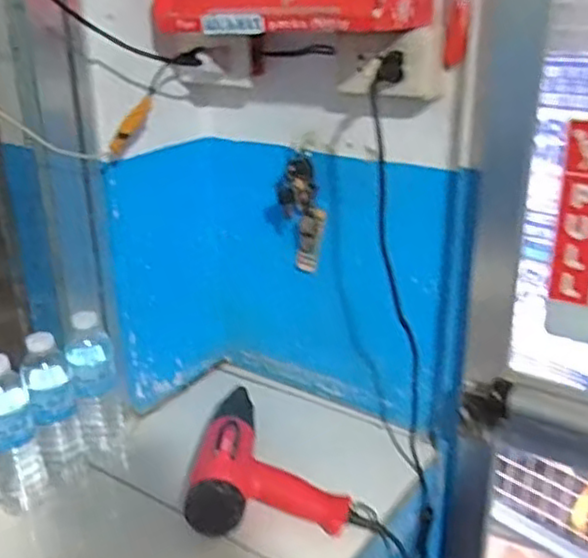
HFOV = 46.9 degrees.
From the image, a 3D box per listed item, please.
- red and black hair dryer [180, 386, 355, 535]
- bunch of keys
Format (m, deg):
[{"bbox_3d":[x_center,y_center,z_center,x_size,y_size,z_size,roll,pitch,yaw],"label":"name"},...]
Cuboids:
[{"bbox_3d":[-0.023,0.214,0.876,0.183,0.071,0.259,1,23,4],"label":"red and black hair dryer"},{"bbox_3d":[0.010,-0.084,0.937,0.047,0.165,0.055,13,27,29],"label":"bunch of keys"}]

